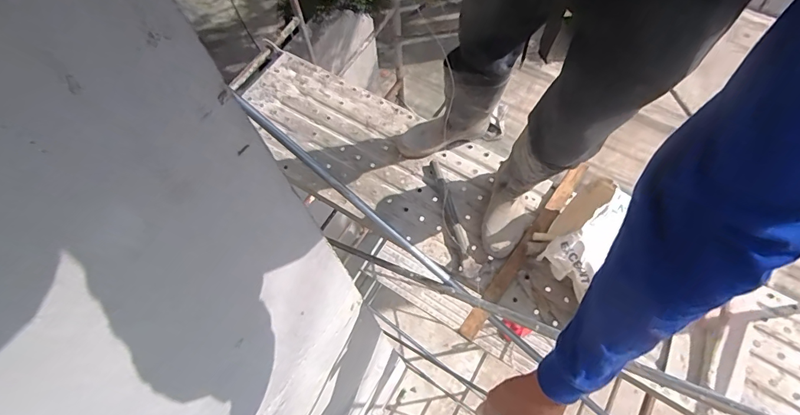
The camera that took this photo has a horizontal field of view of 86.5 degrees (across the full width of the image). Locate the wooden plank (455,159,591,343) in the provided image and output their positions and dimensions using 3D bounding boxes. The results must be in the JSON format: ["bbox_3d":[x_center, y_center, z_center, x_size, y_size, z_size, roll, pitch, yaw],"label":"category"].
[{"bbox_3d":[0.317,0.108,1.089,0.045,0.036,0.541,35,72,16],"label":"wooden plank"}]

